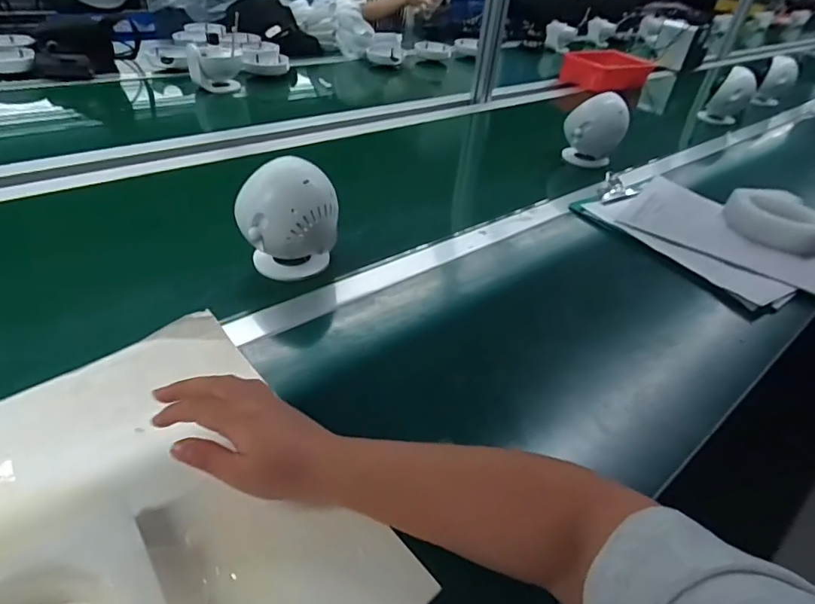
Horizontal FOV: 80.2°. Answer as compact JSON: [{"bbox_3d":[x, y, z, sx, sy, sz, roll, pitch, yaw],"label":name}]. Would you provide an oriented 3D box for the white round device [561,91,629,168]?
[{"bbox_3d":[0.362,-0.324,0.951,0.109,0.147,0.093,17,41,12],"label":"white round device"}]

